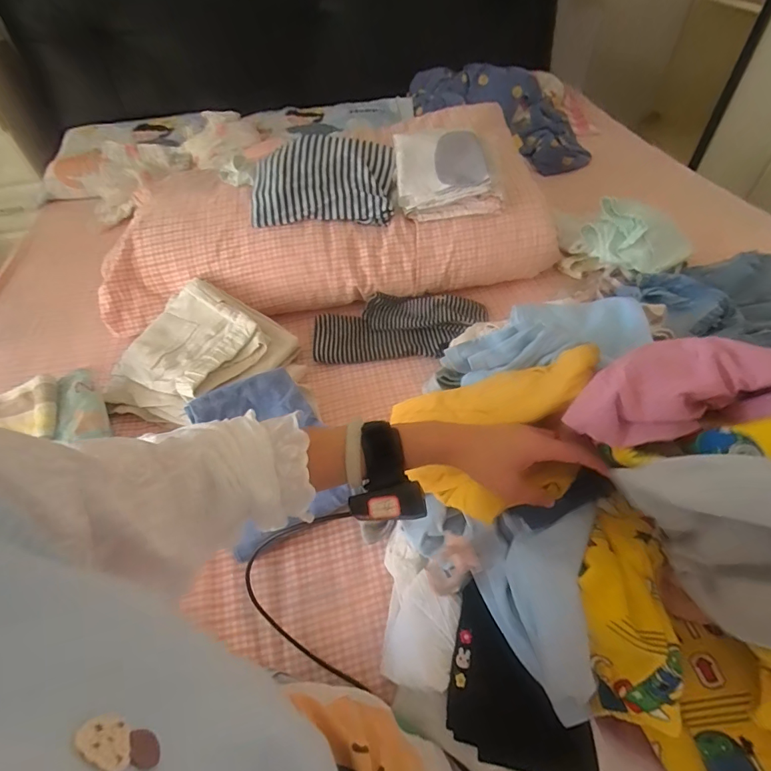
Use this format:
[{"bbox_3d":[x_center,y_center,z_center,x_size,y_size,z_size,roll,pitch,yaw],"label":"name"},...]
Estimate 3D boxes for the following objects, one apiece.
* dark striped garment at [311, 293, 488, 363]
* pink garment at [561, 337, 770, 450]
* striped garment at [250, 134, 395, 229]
[{"bbox_3d":[0.028,-0.108,0.789,0.316,0.035,0.143,-3,50,2],"label":"dark striped garment"},{"bbox_3d":[0.274,0.004,0.349,0.237,0.059,0.103,-3,48,27],"label":"pink garment"},{"bbox_3d":[-0.116,-0.402,0.830,0.269,0.073,0.229,-6,50,0],"label":"striped garment"}]

